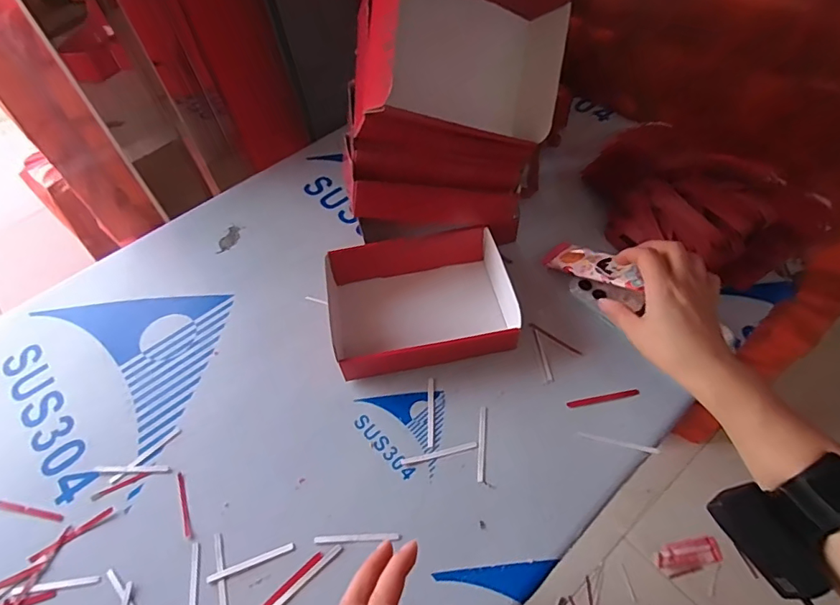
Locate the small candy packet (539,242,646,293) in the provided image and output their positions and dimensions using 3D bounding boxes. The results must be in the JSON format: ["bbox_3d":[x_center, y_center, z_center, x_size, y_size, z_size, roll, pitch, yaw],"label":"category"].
[{"bbox_3d":[0.178,-0.039,0.498,0.034,0.017,0.115,-34,35,-19],"label":"small candy packet"}]

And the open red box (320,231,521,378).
[{"bbox_3d":[0.004,-0.004,0.493,0.187,0.047,0.135,-11,54,-3],"label":"open red box"}]

